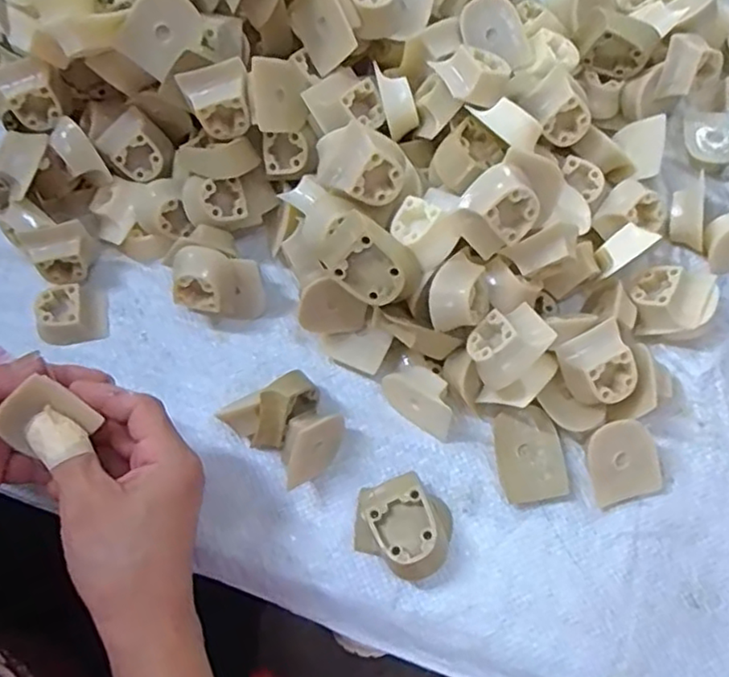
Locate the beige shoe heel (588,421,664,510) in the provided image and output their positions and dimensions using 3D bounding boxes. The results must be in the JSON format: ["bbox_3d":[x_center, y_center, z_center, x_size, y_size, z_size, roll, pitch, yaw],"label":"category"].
[{"bbox_3d":[0.156,0.075,0.388,0.042,0.027,0.043,-16,71,-5],"label":"beige shoe heel"}]

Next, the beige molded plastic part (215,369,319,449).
[{"bbox_3d":[-0.054,0.048,0.392,0.057,0.057,0.032,-28,72,-9],"label":"beige molded plastic part"}]

